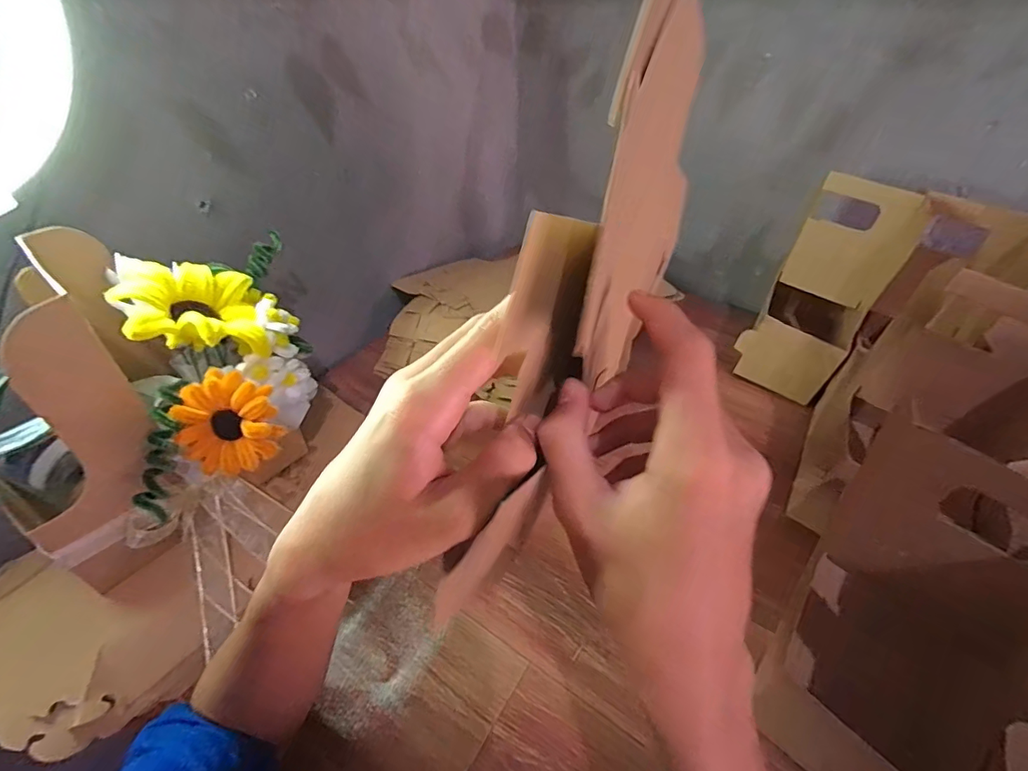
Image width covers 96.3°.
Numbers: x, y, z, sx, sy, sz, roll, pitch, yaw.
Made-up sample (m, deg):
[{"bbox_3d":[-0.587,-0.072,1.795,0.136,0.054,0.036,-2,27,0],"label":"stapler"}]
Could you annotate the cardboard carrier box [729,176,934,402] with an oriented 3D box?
[{"bbox_3d":[0.378,-0.125,0.557,0.110,0.222,0.198,28,49,28],"label":"cardboard carrier box"}]

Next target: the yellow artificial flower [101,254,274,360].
[{"bbox_3d":[-0.238,-0.057,0.344,0.086,0.057,0.104,-27,48,-26],"label":"yellow artificial flower"}]

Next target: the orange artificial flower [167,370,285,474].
[{"bbox_3d":[-0.207,0.027,0.334,0.068,0.073,0.017,-18,8,2],"label":"orange artificial flower"}]

